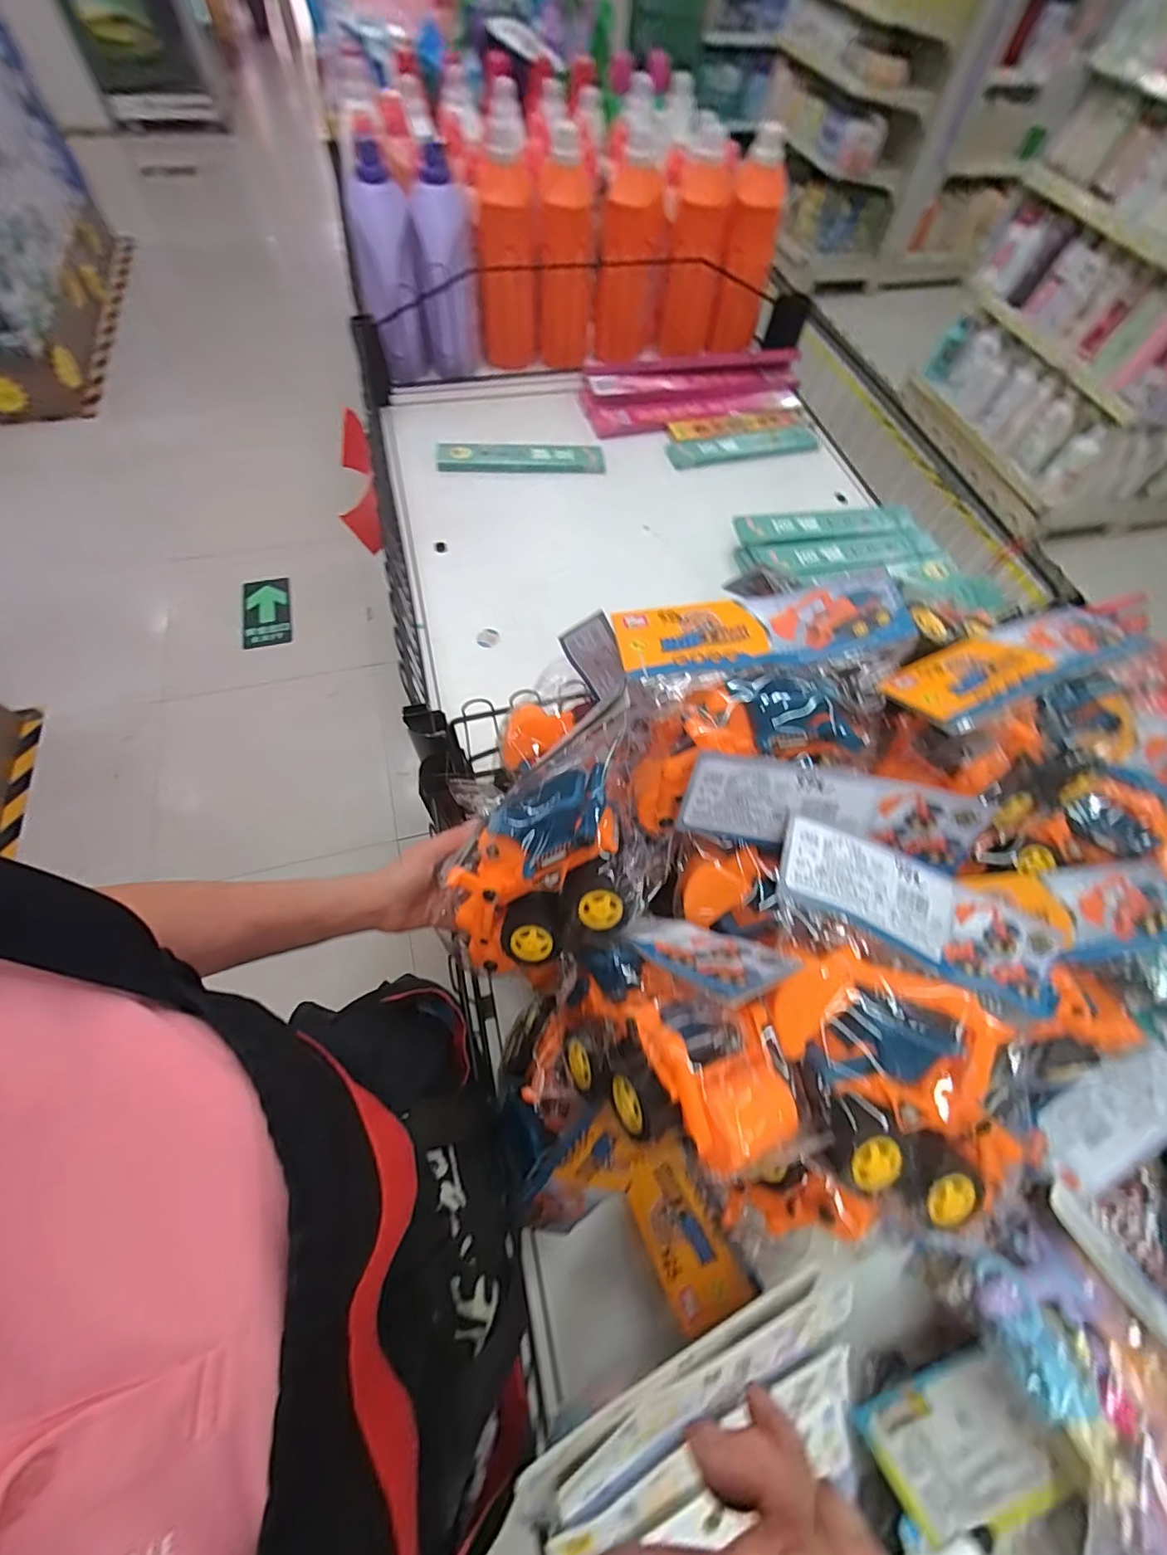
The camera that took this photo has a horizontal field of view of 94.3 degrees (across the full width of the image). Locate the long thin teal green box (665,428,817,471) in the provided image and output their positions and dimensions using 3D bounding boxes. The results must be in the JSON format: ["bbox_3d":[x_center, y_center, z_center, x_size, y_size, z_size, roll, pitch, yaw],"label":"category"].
[{"bbox_3d":[0.339,-0.707,1.156,0.329,0.028,0.074,-12,64,-10],"label":"long thin teal green box"}]

